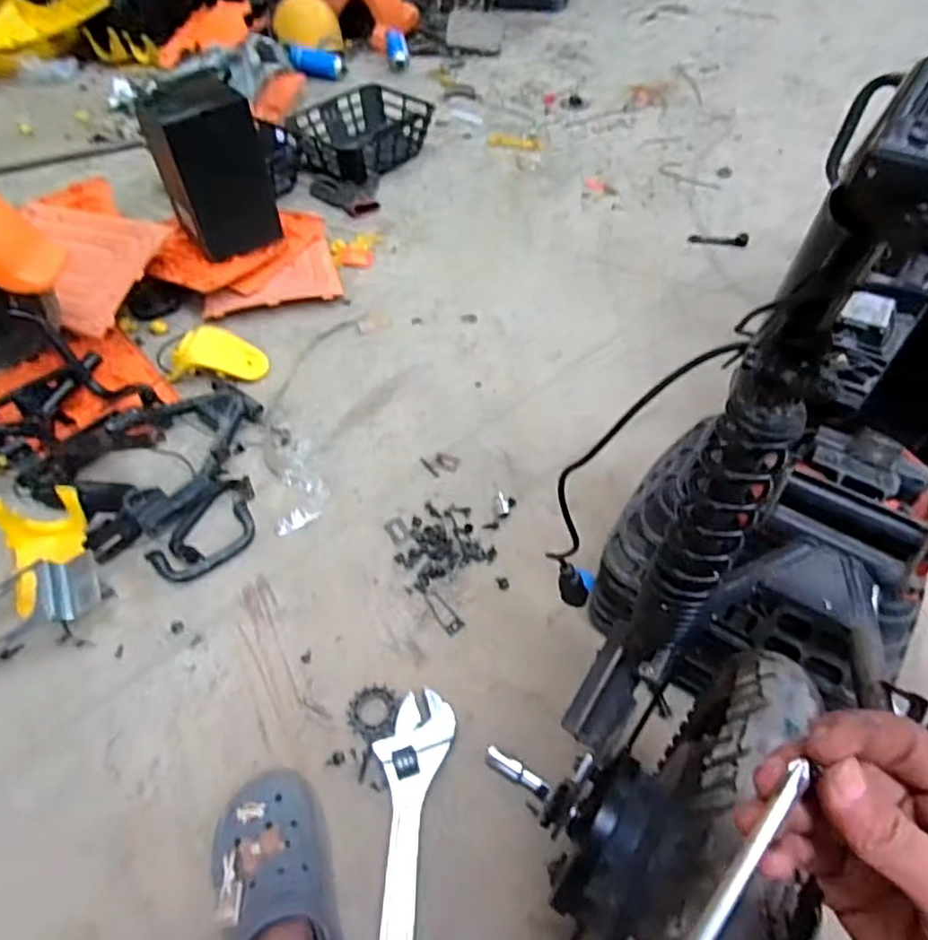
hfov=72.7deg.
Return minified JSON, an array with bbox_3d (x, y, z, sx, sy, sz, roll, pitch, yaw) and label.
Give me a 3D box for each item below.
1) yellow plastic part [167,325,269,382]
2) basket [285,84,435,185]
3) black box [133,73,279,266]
[{"bbox_3d":[-0.436,-0.204,1.115,0.161,0.053,0.094,0,53,-1],"label":"yellow plastic part"},{"bbox_3d":[-0.255,-0.846,1.586,0.266,0.082,0.343,38,62,25],"label":"basket"},{"bbox_3d":[-0.469,-0.563,1.191,0.169,0.260,0.136,-36,59,-25],"label":"black box"}]

